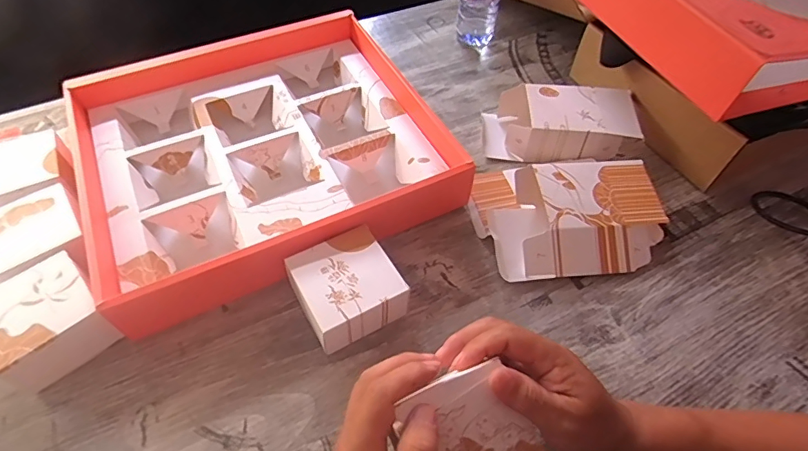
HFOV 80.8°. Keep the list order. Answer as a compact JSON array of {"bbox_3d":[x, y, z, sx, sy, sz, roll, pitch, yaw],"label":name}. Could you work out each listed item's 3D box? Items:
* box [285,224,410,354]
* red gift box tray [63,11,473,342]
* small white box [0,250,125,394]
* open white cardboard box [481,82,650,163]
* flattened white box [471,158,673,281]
[{"bbox_3d":[-0.052,0.062,0.453,0.090,0.054,0.096,-27,60,-18],"label":"box"},{"bbox_3d":[-0.165,-0.099,0.551,0.361,0.060,0.345,-23,59,-16],"label":"red gift box tray"},{"bbox_3d":[-0.317,0.089,0.424,0.094,0.055,0.101,-34,62,-21],"label":"small white box"},{"bbox_3d":[0.205,-0.129,0.602,0.167,0.052,0.092,3,56,2],"label":"open white cardboard box"},{"bbox_3d":[0.181,-0.017,0.524,0.201,0.035,0.144,-6,56,-4],"label":"flattened white box"}]

